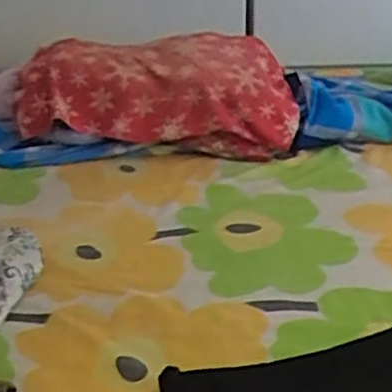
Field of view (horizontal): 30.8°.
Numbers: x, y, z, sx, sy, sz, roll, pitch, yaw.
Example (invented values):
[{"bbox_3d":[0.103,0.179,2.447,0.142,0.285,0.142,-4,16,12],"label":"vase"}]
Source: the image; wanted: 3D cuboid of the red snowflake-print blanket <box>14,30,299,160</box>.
[{"bbox_3d":[-0.098,-0.215,1.616,0.631,0.230,0.277,-5,25,-10],"label":"red snowflake-print blanket"}]

